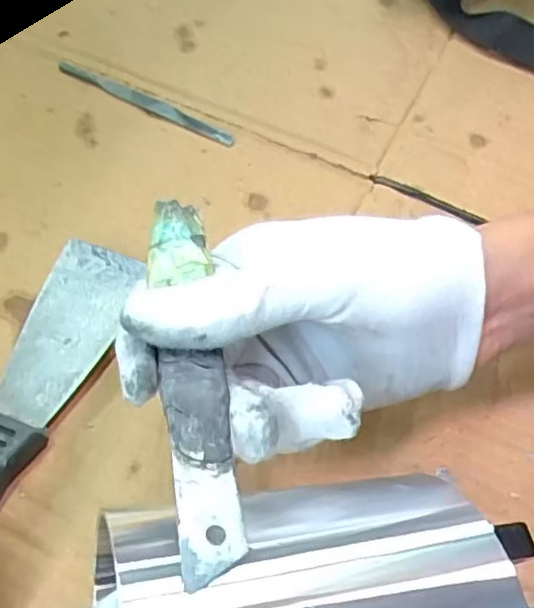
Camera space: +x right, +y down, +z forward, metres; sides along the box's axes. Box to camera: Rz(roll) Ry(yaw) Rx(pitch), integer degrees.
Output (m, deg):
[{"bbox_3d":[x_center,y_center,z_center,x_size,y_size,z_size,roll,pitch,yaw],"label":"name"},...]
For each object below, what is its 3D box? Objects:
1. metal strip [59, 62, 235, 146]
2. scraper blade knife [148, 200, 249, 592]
[{"bbox_3d":[-0.073,-0.121,0.369,0.119,0.004,0.012,28,64,14],"label":"metal strip"},{"bbox_3d":[-0.024,0.015,0.194,0.019,0.005,0.137,-7,50,-7],"label":"scraper blade knife"}]

